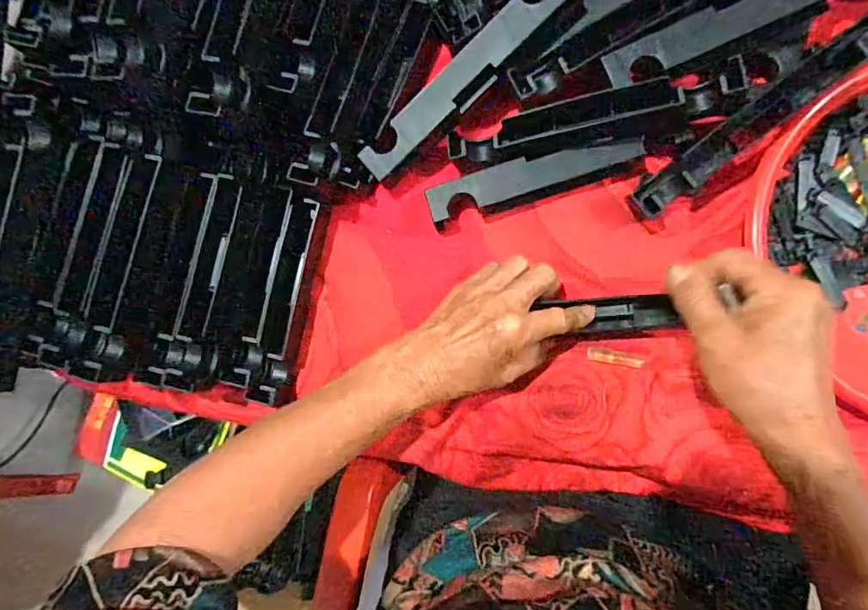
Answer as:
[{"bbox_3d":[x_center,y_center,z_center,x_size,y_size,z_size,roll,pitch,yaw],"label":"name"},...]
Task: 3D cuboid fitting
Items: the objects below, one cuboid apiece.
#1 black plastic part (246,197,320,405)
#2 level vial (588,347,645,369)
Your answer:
[{"bbox_3d":[-0.117,-0.003,0.389,0.024,0.022,0.159,11,86,12],"label":"black plastic part"},{"bbox_3d":[0.134,0.039,0.361,0.040,0.004,0.009,11,85,12],"label":"level vial"}]

